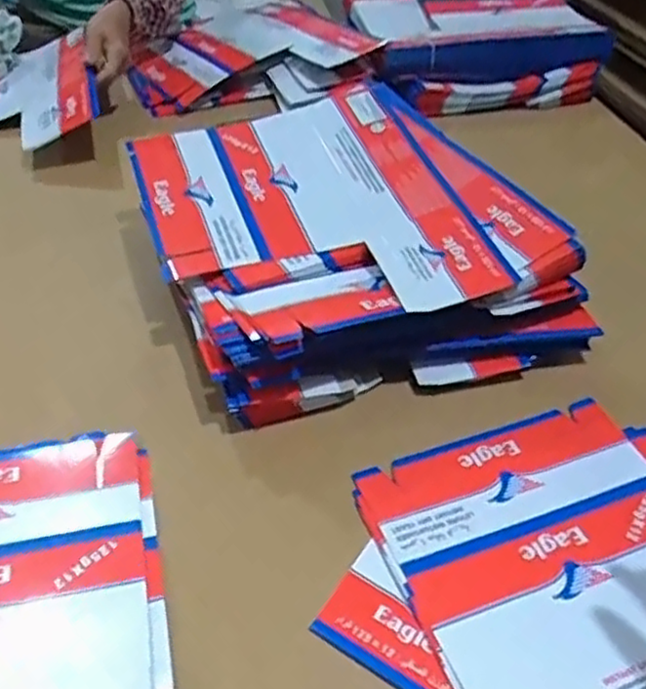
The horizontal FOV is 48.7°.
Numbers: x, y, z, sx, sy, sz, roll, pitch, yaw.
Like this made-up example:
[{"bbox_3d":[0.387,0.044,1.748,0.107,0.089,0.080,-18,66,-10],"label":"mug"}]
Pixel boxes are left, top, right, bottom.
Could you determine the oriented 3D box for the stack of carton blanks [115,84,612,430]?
[{"bbox_3d":[0.018,-0.110,0.721,0.352,0.122,0.383,-16,48,-19],"label":"stack of carton blanks"}]

